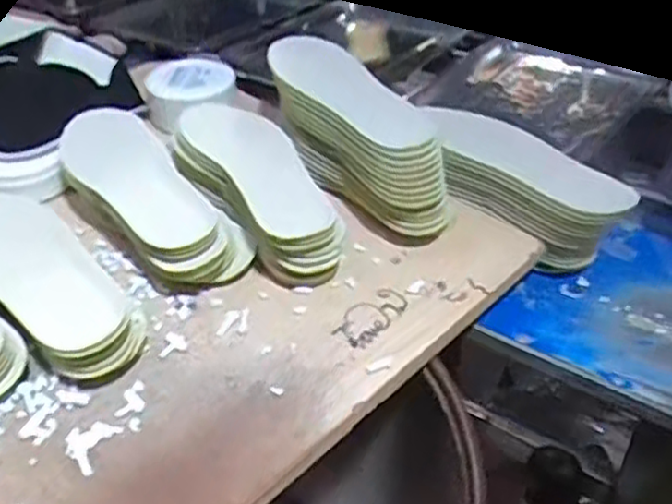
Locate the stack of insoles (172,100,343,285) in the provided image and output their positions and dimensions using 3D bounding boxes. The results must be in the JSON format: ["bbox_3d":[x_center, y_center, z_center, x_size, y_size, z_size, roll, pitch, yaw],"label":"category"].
[{"bbox_3d":[-0.078,-0.064,0.679,0.088,0.086,0.273,-23,42,-28],"label":"stack of insoles"}]

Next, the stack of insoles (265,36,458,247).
[{"bbox_3d":[0.020,-0.120,0.709,0.087,0.127,0.275,-29,45,-27],"label":"stack of insoles"}]

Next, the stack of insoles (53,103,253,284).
[{"bbox_3d":[-0.177,-0.048,0.649,0.093,0.088,0.239,-29,45,-33],"label":"stack of insoles"}]

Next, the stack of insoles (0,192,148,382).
[{"bbox_3d":[-0.254,0.021,0.573,0.244,0.068,0.090,27,45,31],"label":"stack of insoles"}]

